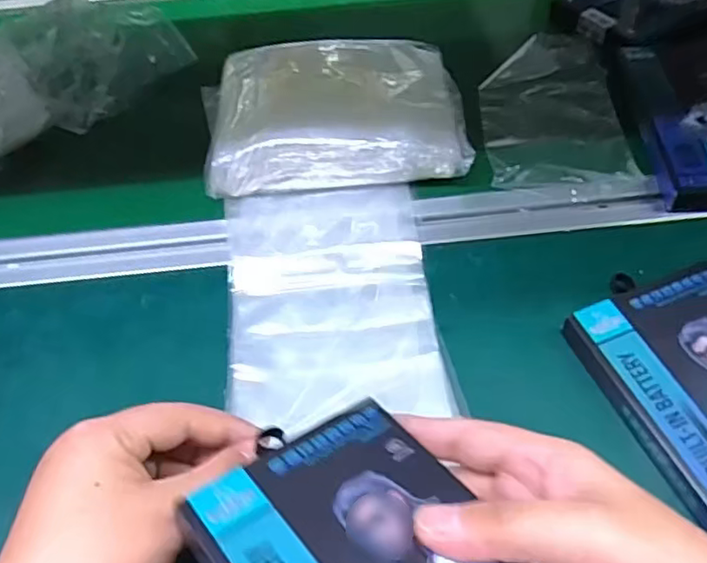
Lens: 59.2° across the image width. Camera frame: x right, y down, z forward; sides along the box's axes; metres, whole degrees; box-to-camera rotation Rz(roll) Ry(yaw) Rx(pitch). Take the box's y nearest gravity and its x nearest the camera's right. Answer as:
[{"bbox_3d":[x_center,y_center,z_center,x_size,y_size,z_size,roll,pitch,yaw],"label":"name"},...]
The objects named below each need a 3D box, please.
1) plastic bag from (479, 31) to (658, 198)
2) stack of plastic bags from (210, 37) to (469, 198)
[{"bbox_3d":[0.148,-0.132,0.473,0.102,0.008,0.185,-3,52,4],"label":"plastic bag"},{"bbox_3d":[-0.014,-0.126,0.449,0.176,0.034,0.133,-5,53,-1],"label":"stack of plastic bags"}]

